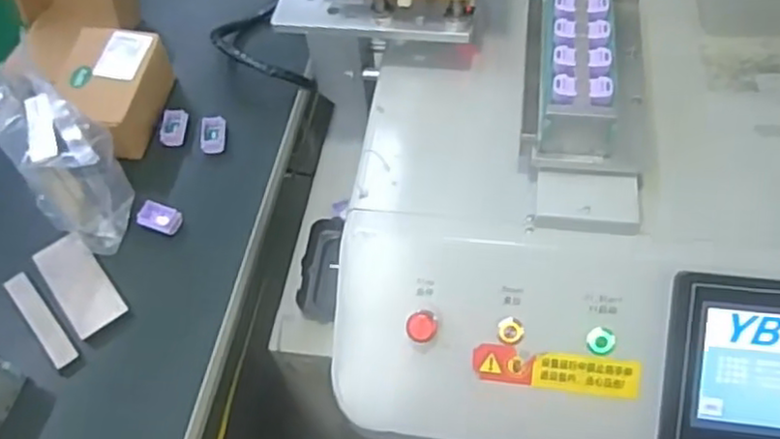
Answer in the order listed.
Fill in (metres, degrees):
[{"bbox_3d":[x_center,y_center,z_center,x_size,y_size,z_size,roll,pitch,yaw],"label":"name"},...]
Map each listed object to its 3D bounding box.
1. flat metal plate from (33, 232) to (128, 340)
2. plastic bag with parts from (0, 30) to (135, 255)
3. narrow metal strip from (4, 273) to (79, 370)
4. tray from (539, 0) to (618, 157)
[{"bbox_3d":[-0.271,0.056,0.593,0.044,0.010,0.097,-37,65,-14],"label":"flat metal plate"},{"bbox_3d":[-0.285,-0.052,0.589,0.078,0.131,0.109,-38,61,-20],"label":"plastic bag with parts"},{"bbox_3d":[-0.296,0.085,0.574,0.020,0.004,0.100,-33,64,-26],"label":"narrow metal strip"},{"bbox_3d":[0.156,-0.139,0.570,0.062,0.047,0.189,4,56,7],"label":"tray"}]

